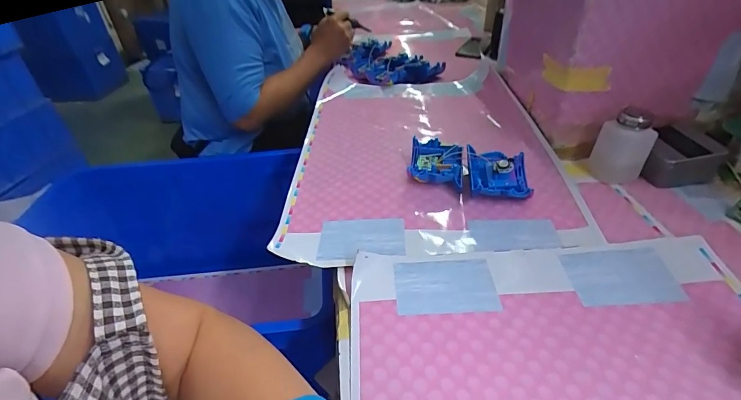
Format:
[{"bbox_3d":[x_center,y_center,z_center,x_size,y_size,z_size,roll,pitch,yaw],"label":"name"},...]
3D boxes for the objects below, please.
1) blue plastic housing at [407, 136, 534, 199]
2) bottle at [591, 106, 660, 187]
[{"bbox_3d":[0.142,-0.042,0.544,0.172,0.045,0.094,8,40,14],"label":"blue plastic housing"},{"bbox_3d":[0.353,-0.072,0.525,0.068,0.097,0.058,22,45,29],"label":"bottle"}]

